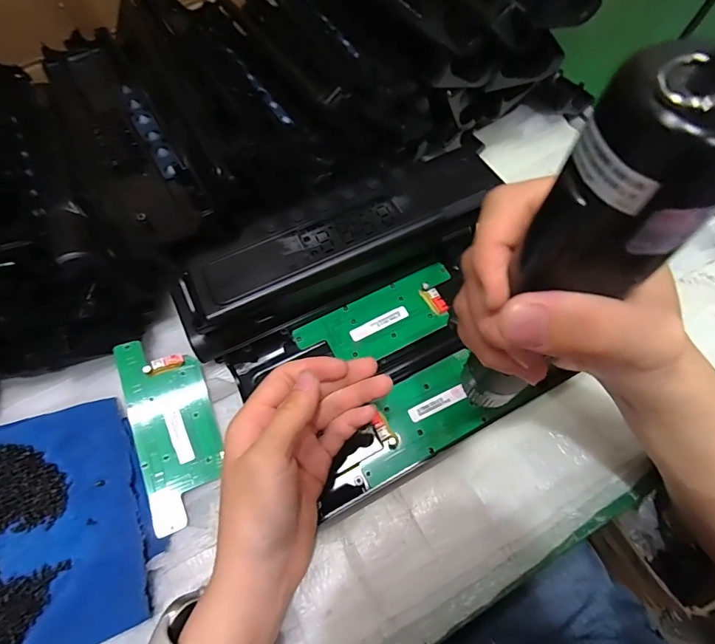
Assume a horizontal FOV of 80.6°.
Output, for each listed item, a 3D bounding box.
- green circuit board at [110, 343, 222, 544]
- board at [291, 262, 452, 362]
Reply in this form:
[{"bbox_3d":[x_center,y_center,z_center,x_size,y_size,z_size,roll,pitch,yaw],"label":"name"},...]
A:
[{"bbox_3d":[-0.132,0.073,0.304,0.054,0.006,0.134,-16,74,-21],"label":"green circuit board"},{"bbox_3d":[0.020,-0.001,0.336,0.132,0.004,0.051,-26,69,-8],"label":"board"}]

